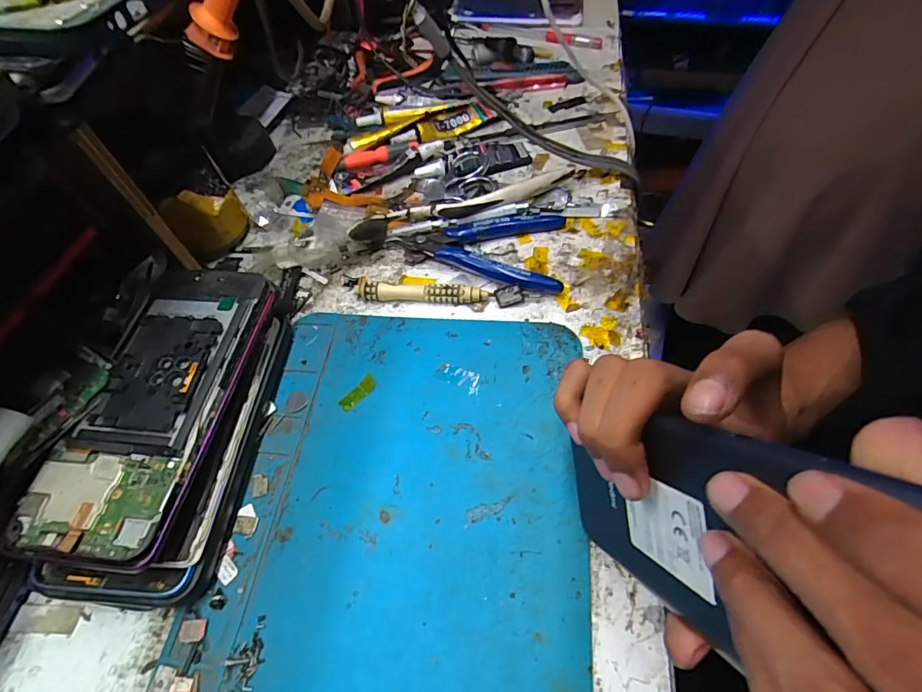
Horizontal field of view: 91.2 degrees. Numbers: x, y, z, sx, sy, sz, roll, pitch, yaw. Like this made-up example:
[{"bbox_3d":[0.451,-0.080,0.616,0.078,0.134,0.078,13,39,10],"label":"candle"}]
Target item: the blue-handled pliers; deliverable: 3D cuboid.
[{"bbox_3d":[0.011,-0.074,0.331,0.124,0.016,0.072,6,58,8],"label":"blue-handled pliers"}]

